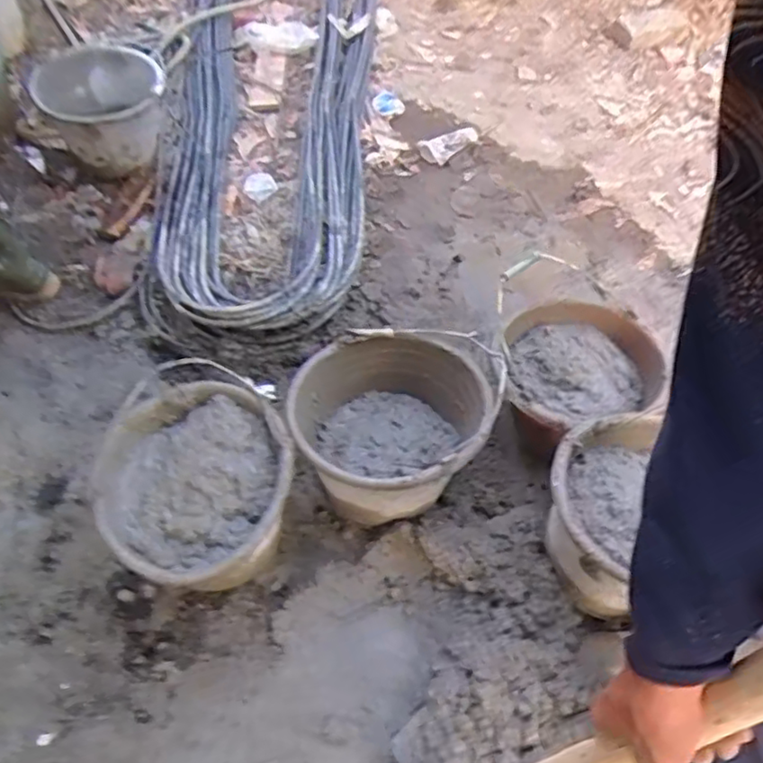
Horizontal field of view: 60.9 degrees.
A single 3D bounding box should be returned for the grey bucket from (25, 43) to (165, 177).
[{"bbox_3d":[-0.649,-0.646,1.545,0.290,0.190,0.304,1,53,-1],"label":"grey bucket"}]

